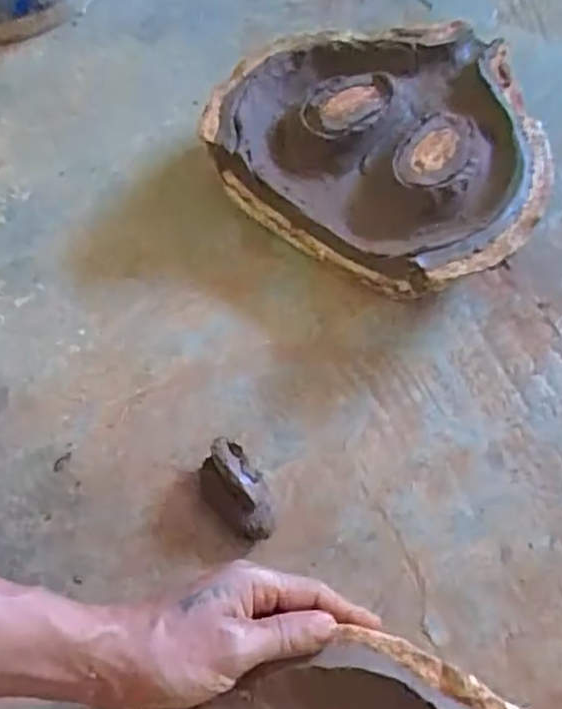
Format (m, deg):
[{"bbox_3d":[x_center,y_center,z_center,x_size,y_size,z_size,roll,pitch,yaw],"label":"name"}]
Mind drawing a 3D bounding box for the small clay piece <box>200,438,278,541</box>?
[{"bbox_3d":[-0.031,0.096,0.476,0.037,0.026,0.071,-32,67,-14],"label":"small clay piece"}]

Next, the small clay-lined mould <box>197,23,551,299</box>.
[{"bbox_3d":[0.098,-0.185,0.591,0.280,0.069,0.252,34,71,17],"label":"small clay-lined mould"}]

